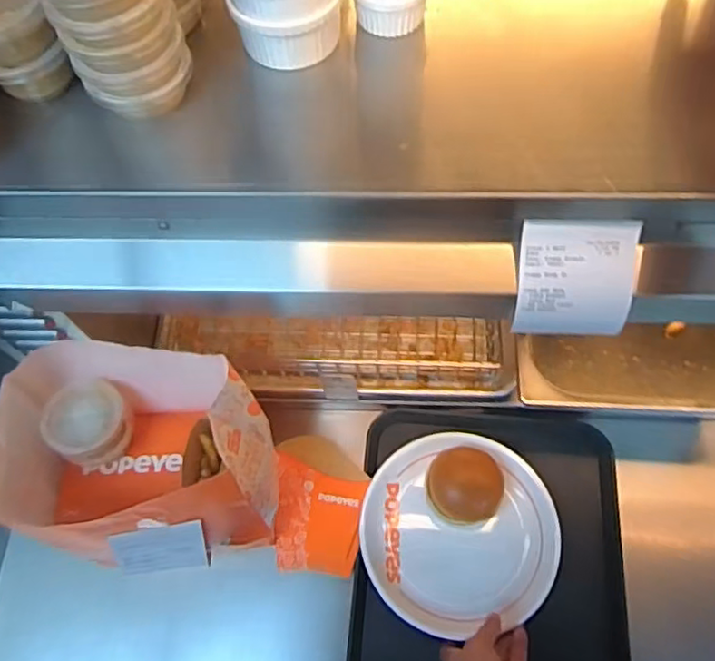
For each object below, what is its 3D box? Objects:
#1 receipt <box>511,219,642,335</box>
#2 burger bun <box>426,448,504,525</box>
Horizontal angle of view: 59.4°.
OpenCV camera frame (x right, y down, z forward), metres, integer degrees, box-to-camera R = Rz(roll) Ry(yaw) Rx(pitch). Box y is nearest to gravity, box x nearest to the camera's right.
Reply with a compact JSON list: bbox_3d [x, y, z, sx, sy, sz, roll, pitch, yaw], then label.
[{"bbox_3d":[0.153,-0.032,0.443,0.080,0.088,0.012,1,22,3],"label":"receipt"},{"bbox_3d":[0.125,0.178,0.730,0.095,0.034,0.087,12,67,8],"label":"burger bun"}]

